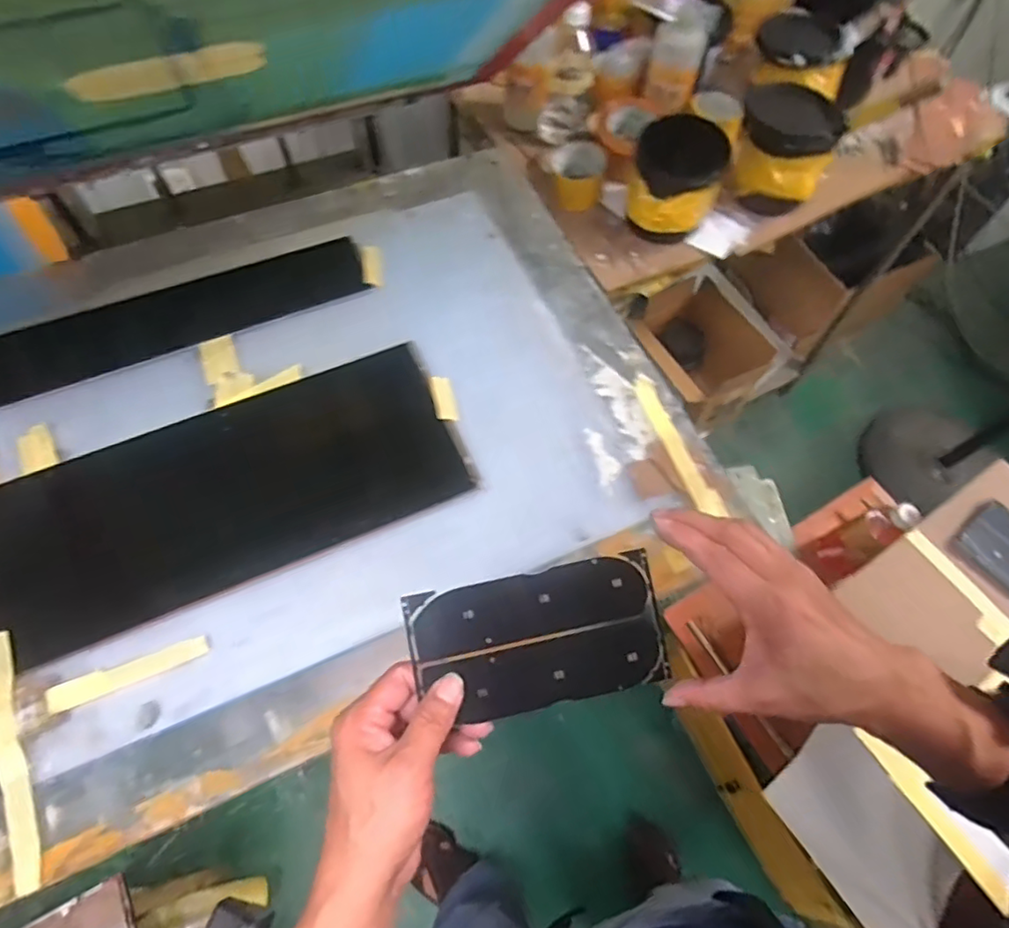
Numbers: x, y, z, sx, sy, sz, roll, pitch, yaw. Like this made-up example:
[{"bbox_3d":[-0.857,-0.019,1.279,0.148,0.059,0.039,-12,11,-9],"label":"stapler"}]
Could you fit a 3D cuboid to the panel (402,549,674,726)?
[{"bbox_3d":[0.023,0.113,0.377,0.161,0.006,0.085,-10,84,-9],"label":"panel"}]

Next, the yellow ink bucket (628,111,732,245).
[{"bbox_3d":[0.223,-0.370,0.781,0.105,0.133,0.108,1,63,-2],"label":"yellow ink bucket"}]

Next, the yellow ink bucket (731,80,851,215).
[{"bbox_3d":[0.388,-0.441,0.822,0.140,0.117,0.133,20,64,8],"label":"yellow ink bucket"}]

